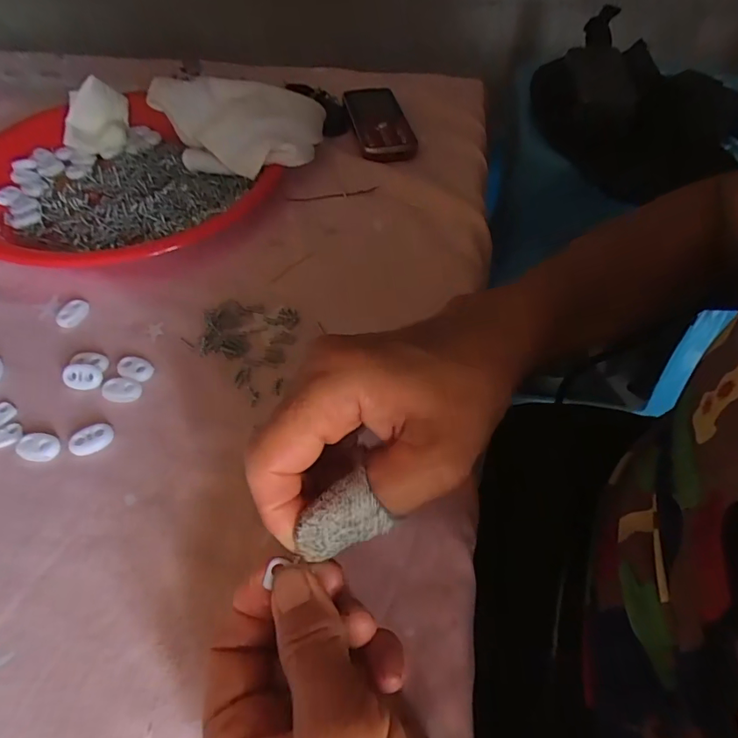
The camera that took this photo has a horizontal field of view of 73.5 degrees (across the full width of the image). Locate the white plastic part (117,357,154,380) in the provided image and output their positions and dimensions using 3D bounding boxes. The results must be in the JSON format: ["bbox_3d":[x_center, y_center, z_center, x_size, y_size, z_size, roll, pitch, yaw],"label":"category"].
[{"bbox_3d":[-0.143,0.000,0.301,0.022,0.005,0.014,6,52,3],"label":"white plastic part"}]

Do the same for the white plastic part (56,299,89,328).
[{"bbox_3d":[-0.196,-0.037,0.328,0.015,0.005,0.022,30,57,19],"label":"white plastic part"}]

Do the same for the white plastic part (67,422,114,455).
[{"bbox_3d":[-0.153,0.039,0.272,0.022,0.005,0.015,-28,58,-21],"label":"white plastic part"}]

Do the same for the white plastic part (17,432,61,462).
[{"bbox_3d":[-0.179,0.043,0.268,0.021,0.006,0.015,13,53,8],"label":"white plastic part"}]

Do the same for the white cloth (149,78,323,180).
[{"bbox_3d":[-0.109,-0.199,0.412,0.134,0.030,0.083,7,76,-10],"label":"white cloth"}]

